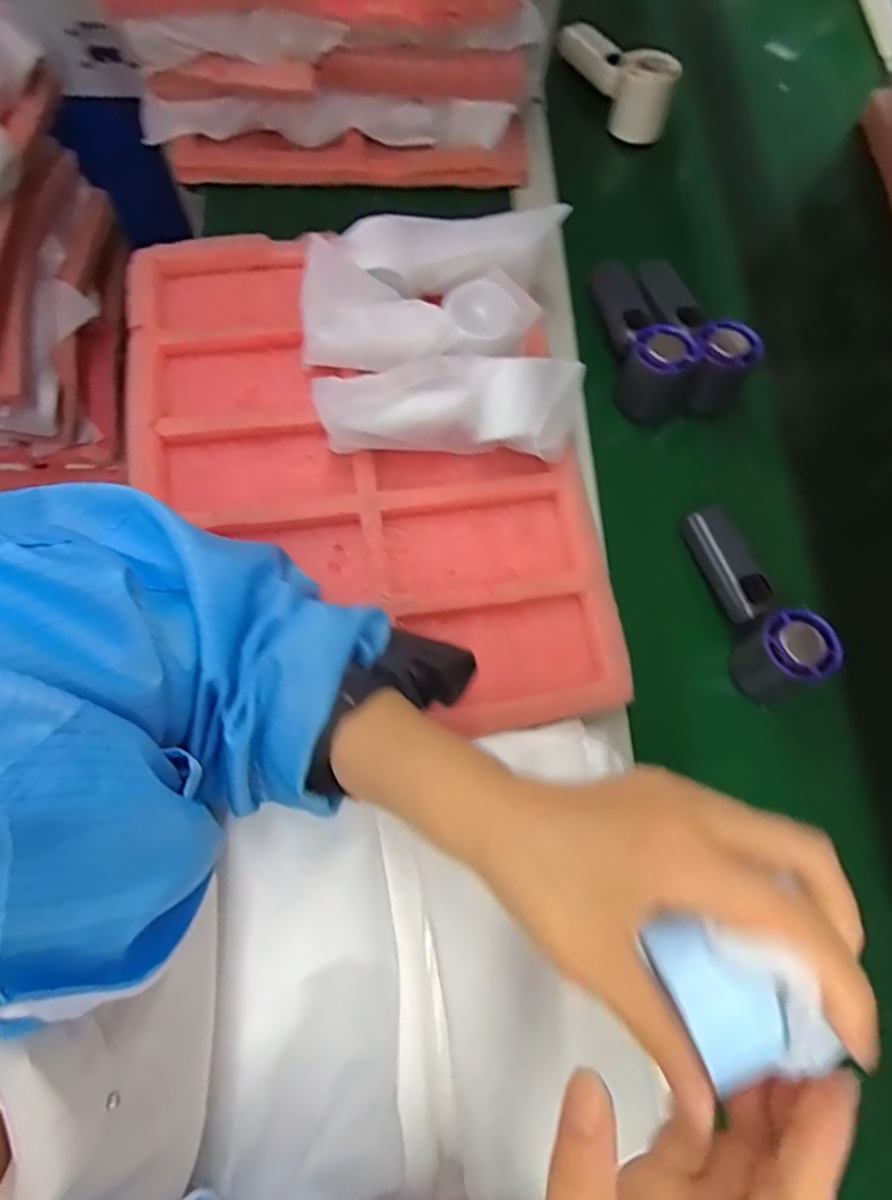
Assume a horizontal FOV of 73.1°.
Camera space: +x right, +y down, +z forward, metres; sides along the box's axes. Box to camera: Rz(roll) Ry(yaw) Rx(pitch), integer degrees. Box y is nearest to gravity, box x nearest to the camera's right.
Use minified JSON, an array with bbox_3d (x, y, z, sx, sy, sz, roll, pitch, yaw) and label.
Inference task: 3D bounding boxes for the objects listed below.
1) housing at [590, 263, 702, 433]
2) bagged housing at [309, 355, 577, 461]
[{"bbox_3d":[0.168,-0.232,0.522,0.054,0.060,0.142,-9,74,-7],"label":"housing"},{"bbox_3d":[0.005,-0.141,0.448,0.184,0.073,0.061,2,73,-4],"label":"bagged housing"}]

